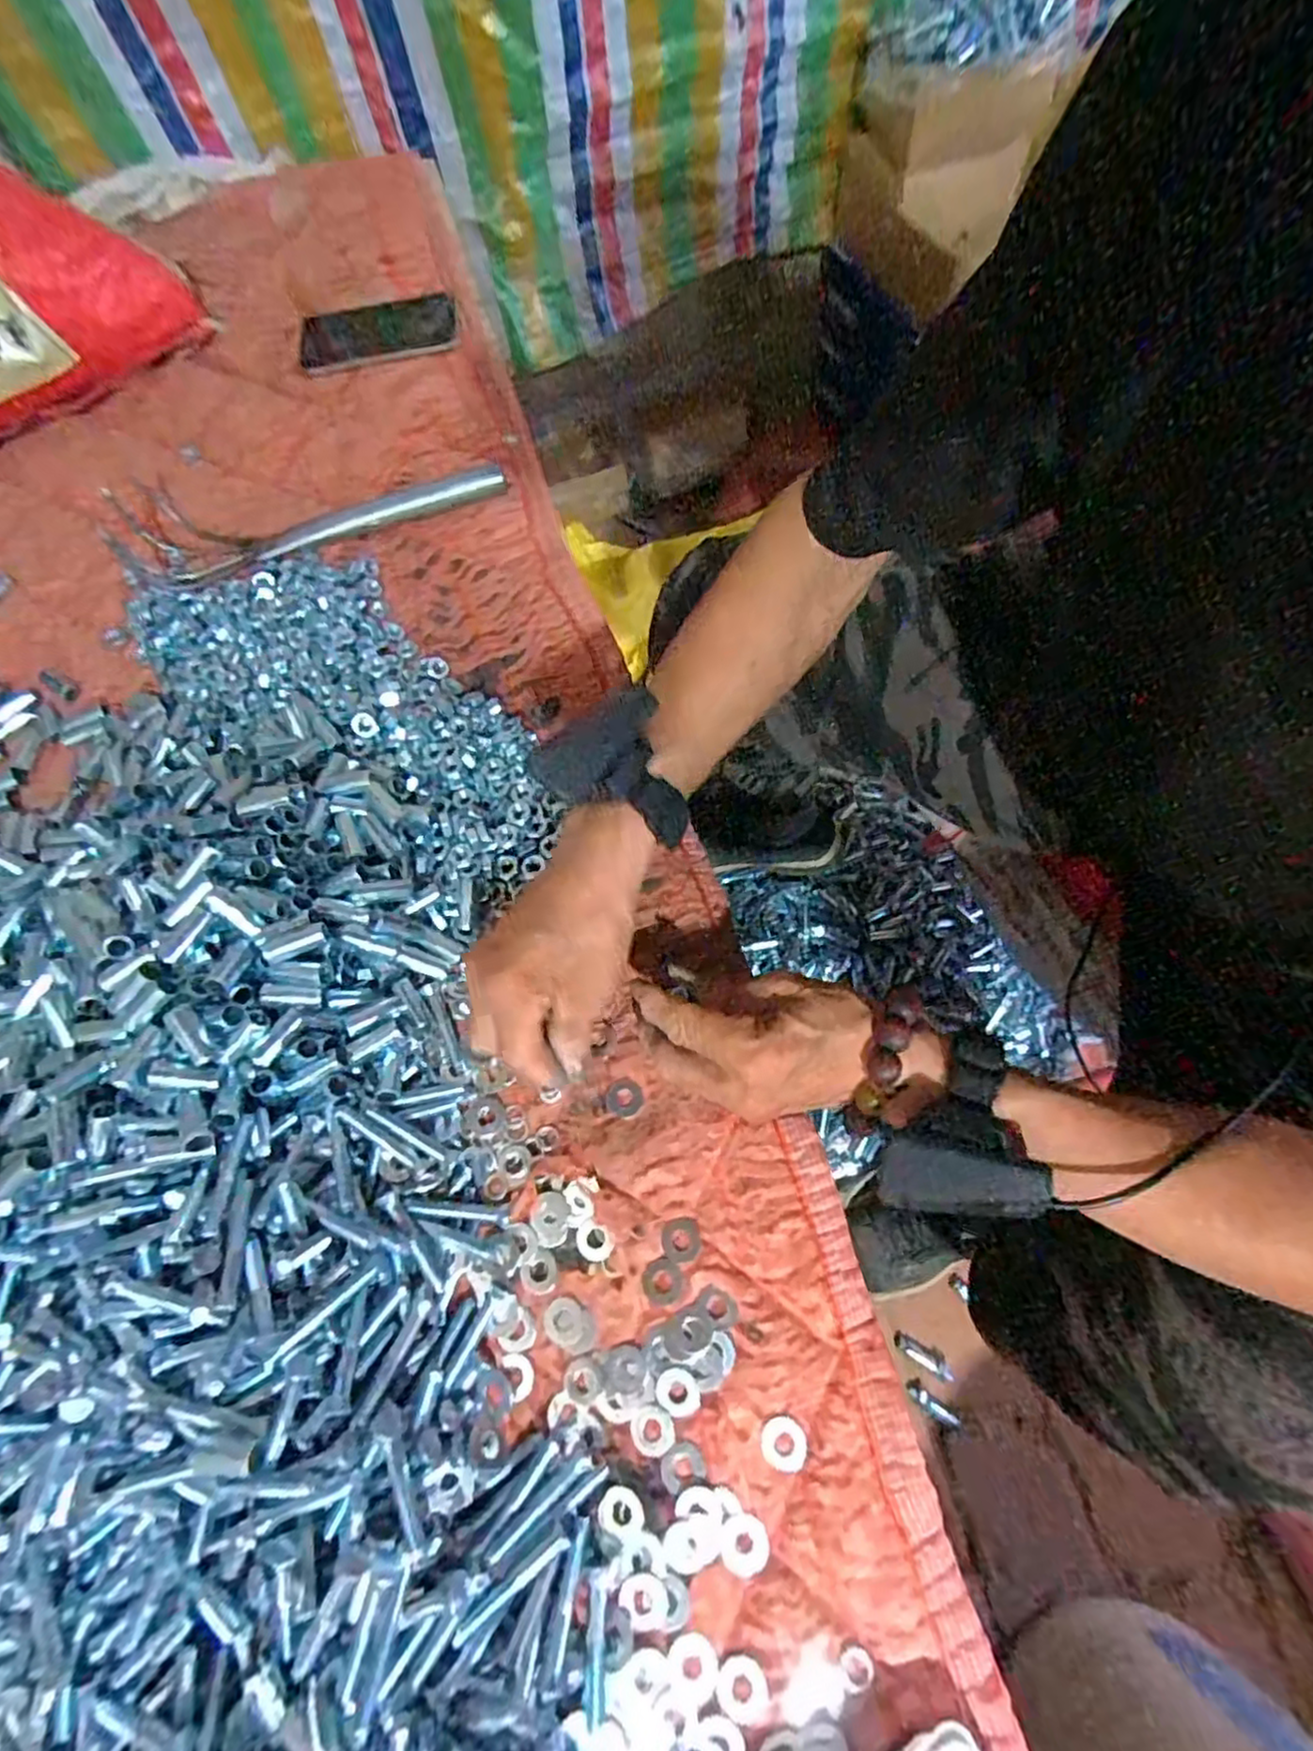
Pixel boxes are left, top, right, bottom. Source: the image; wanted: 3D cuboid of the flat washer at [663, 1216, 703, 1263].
[{"bbox_3d":[0.014,0.199,0.382,0.022,0.004,0.022,-1,68,3],"label":"flat washer"}]

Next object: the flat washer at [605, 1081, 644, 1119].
[{"bbox_3d":[-0.019,0.133,0.417,0.022,0.004,0.021,-1,68,3],"label":"flat washer"}]

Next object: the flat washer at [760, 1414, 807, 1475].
[{"bbox_3d":[0.062,0.278,0.340,0.022,0.004,0.022,-1,68,3],"label":"flat washer"}]

